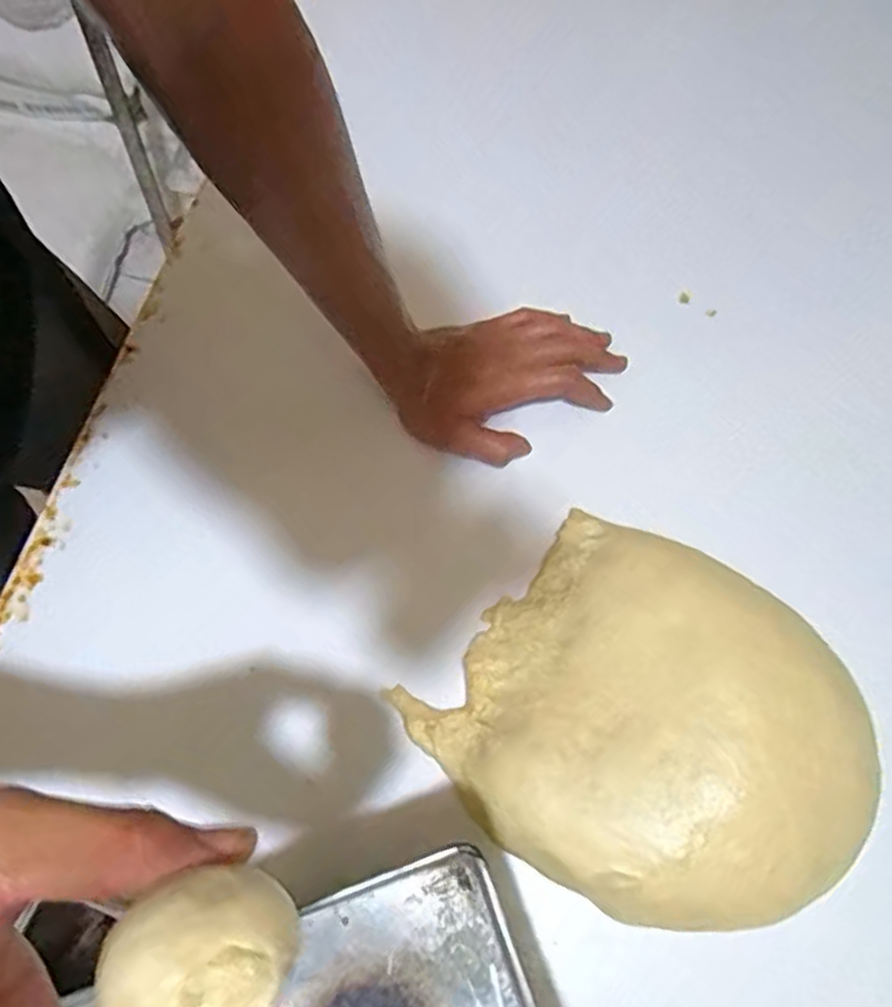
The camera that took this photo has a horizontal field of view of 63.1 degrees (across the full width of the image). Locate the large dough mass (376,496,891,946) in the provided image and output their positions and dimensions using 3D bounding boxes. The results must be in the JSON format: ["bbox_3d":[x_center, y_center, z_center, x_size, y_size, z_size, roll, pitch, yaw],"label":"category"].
[{"bbox_3d":[0.124,0.129,0.450,0.255,0.053,0.225,30,73,12],"label":"large dough mass"}]

